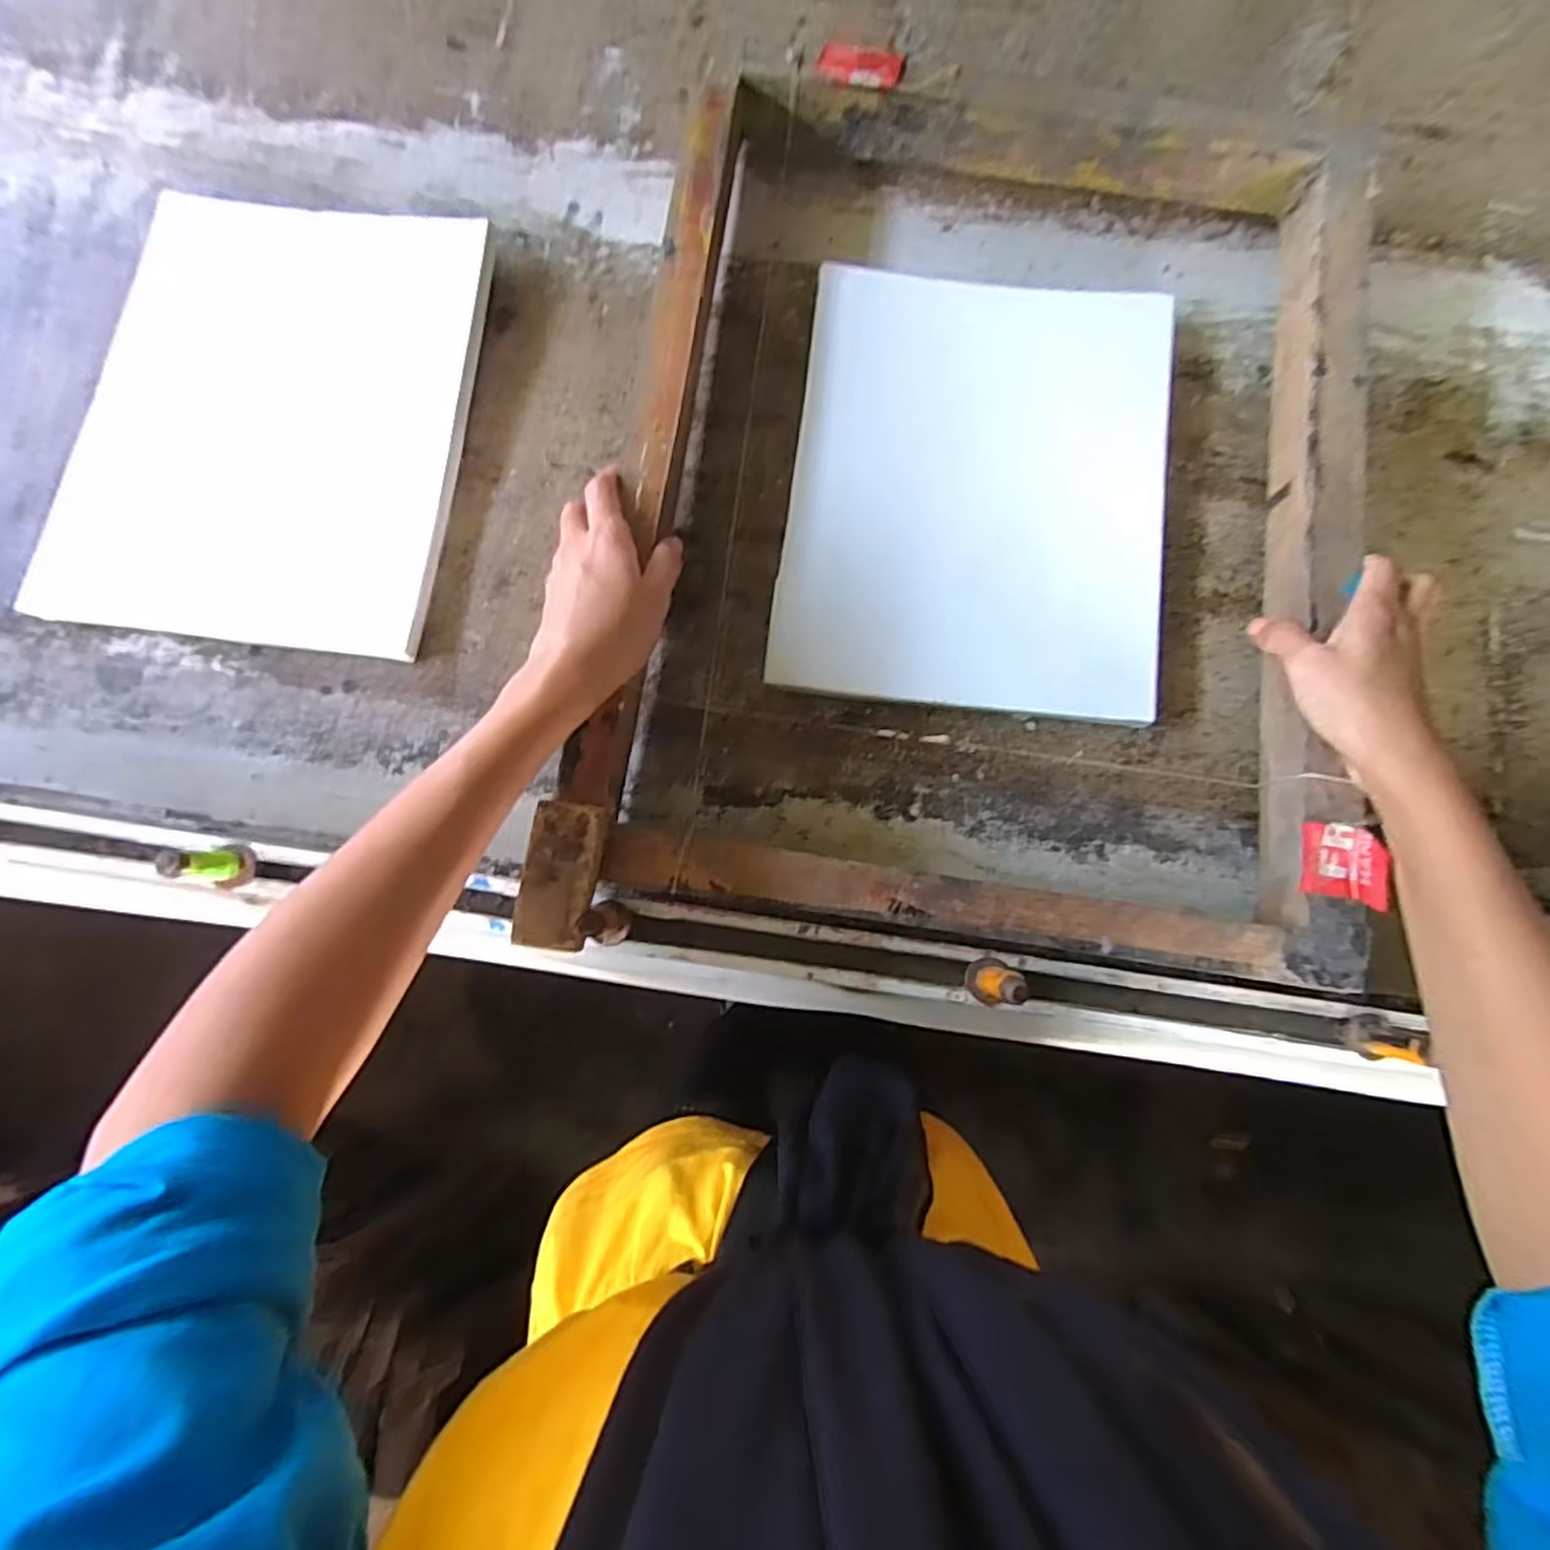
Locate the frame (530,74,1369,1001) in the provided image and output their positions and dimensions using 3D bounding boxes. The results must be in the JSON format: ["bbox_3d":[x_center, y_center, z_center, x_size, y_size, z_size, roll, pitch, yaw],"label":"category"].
[{"bbox_3d":[0.117,-0.143,0.402,0.395,0.062,0.517,9,81,0],"label":"frame"}]

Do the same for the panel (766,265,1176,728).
[{"bbox_3d":[0.119,-0.172,0.432,0.214,0.013,0.272,7,80,1],"label":"panel"}]

